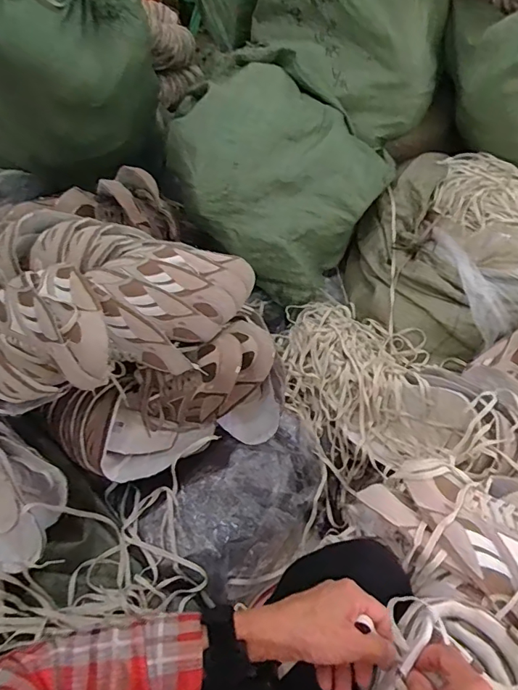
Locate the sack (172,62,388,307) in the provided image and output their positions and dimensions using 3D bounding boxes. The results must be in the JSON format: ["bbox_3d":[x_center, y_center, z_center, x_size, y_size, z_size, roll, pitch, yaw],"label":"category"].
[{"bbox_3d":[0.034,-0.369,1.047,0.388,0.327,0.432,28,60,24],"label":"sack"}]

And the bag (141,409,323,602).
[{"bbox_3d":[-0.011,0.281,0.817,0.343,0.141,0.183,-37,58,-20],"label":"bag"}]

